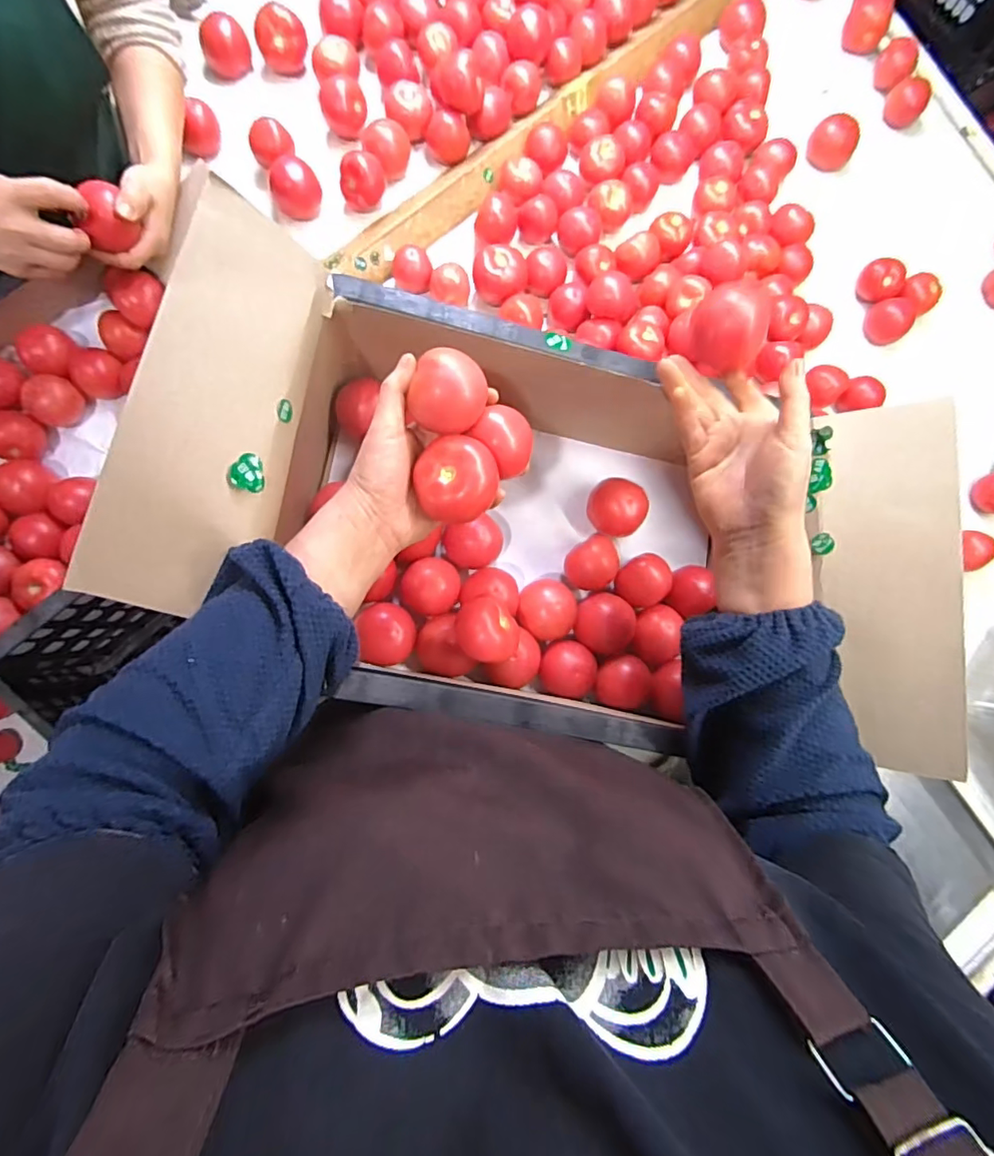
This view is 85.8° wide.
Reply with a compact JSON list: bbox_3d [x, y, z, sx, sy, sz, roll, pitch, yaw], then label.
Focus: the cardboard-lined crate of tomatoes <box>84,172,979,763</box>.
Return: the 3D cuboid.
[{"bbox_3d":[0.056,-0.044,0.478,0.600,0.233,0.324,16,81,-5],"label":"cardboard-lined crate of tomatoes"}]

